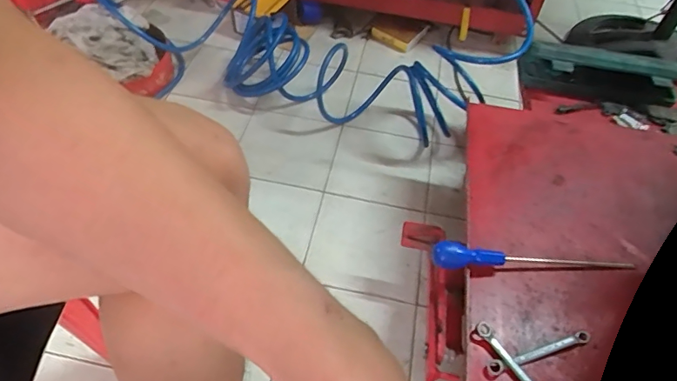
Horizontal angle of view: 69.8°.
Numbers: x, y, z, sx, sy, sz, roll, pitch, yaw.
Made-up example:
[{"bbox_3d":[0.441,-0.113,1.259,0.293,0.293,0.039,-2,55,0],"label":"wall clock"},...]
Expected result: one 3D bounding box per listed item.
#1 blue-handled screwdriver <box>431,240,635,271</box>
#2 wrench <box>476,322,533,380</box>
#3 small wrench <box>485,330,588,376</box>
[{"bbox_3d":[0.251,0.089,0.622,0.261,0.040,0.028,4,50,-2],"label":"blue-handled screwdriver"},{"bbox_3d":[0.210,0.208,0.543,0.021,0.012,0.144,-23,56,-23],"label":"wrench"},{"bbox_3d":[0.234,0.187,0.565,0.129,0.008,0.016,-12,52,-15],"label":"small wrench"}]

